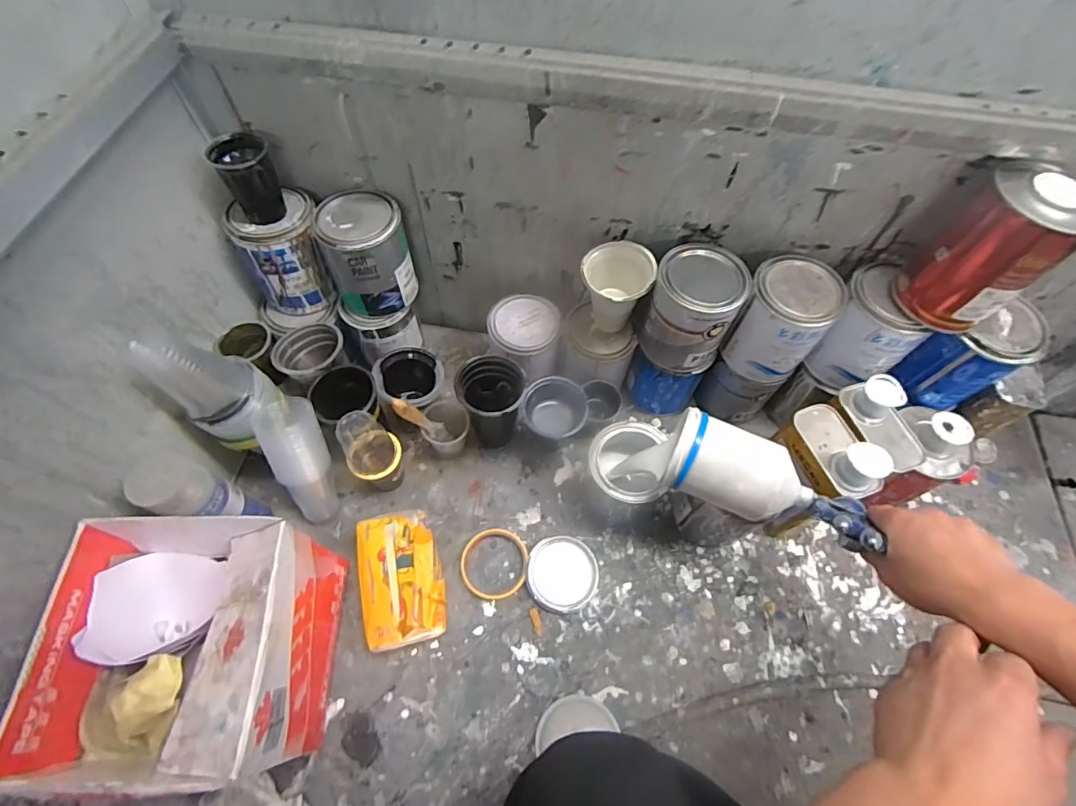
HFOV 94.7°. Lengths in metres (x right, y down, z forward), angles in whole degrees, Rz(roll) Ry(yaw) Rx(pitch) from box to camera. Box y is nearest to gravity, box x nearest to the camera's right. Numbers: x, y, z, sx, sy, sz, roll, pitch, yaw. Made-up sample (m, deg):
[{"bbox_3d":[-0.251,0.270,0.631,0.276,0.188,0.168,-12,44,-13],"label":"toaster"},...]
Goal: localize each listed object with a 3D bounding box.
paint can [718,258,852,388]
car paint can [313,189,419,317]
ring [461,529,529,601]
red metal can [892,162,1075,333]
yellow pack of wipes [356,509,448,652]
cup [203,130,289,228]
[{"bbox_3d":[0.310,-0.104,0.640,0.105,0.135,0.107,38,66,17],"label":"paint can"},{"bbox_3d":[-0.226,-0.198,0.662,0.101,0.121,0.106,1,61,-2],"label":"car paint can"},{"bbox_3d":[-0.058,0.216,0.668,0.089,0.017,0.092,-1,67,2],"label":"ring"},{"bbox_3d":[0.466,-0.156,0.513,0.098,0.148,0.086,39,67,18],"label":"red metal can"},{"bbox_3d":[-0.176,0.224,0.637,0.097,0.056,0.157,-16,63,-11],"label":"yellow pack of wipes"},{"bbox_3d":[-0.334,-0.263,0.578,0.062,0.081,0.063,-21,64,-13],"label":"cup"}]

